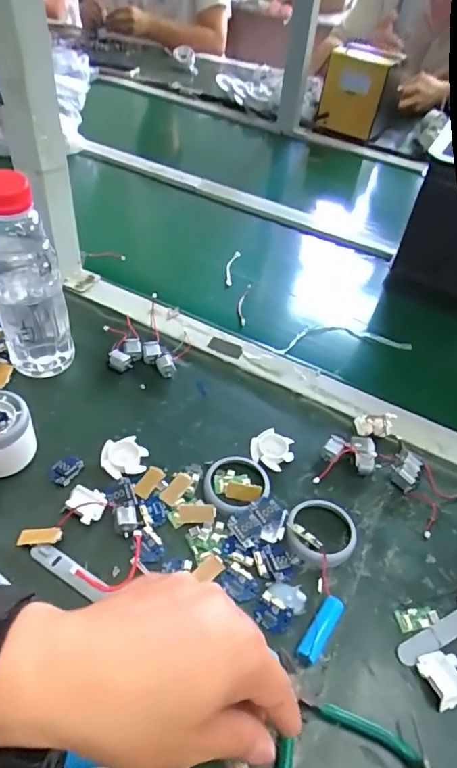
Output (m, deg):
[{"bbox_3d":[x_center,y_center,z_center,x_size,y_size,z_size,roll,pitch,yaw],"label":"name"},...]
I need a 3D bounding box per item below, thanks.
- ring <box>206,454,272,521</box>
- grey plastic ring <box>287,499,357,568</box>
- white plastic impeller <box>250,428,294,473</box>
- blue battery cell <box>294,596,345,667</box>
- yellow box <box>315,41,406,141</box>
[{"bbox_3d":[0.008,0.088,0.436,0.057,0.011,0.062,3,46,-3],"label":"ring"},{"bbox_3d":[0.079,0.125,0.414,0.059,0.013,0.057,3,46,-3],"label":"grey plastic ring"},{"bbox_3d":[0.042,0.062,0.469,0.039,0.007,0.038,3,46,-3],"label":"white plastic impeller"},{"bbox_3d":[0.067,0.181,0.360,0.015,0.012,0.053,31,51,21],"label":"blue battery cell"},{"bbox_3d":[0.284,-0.645,1.077,0.128,0.159,0.183,20,48,12],"label":"yellow box"}]

